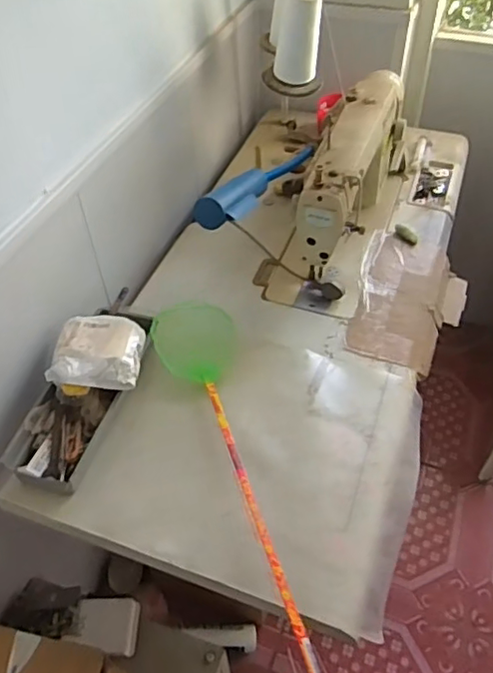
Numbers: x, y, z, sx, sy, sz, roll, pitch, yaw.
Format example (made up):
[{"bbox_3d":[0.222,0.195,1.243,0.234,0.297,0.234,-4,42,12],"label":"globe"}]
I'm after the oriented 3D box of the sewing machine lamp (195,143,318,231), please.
[{"bbox_3d":[0.029,-0.267,1.001,0.059,0.052,0.339,22,39,20],"label":"sewing machine lamp"}]

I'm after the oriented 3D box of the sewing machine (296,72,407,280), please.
[{"bbox_3d":[0.208,-0.318,1.129,0.133,0.222,0.487,15,50,14],"label":"sewing machine"}]

